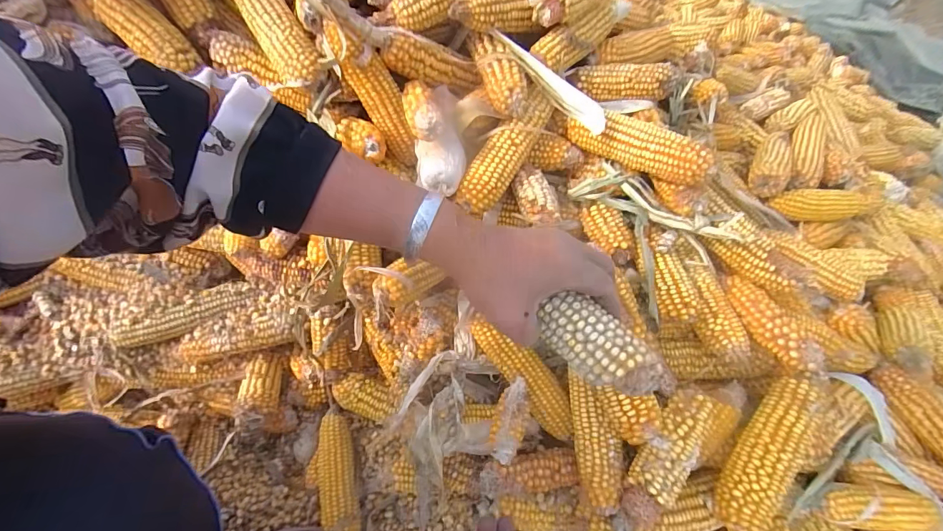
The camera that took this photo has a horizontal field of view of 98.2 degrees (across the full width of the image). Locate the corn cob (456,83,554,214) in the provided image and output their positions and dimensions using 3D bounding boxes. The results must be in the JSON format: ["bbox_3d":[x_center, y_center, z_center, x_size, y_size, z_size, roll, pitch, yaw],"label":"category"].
[{"bbox_3d":[0.038,-0.131,0.455,0.043,0.049,0.157,30,80,24],"label":"corn cob"}]

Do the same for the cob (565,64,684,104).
[{"bbox_3d":[0.191,-0.230,0.511,0.136,0.036,0.035,-3,51,-1],"label":"cob"}]

